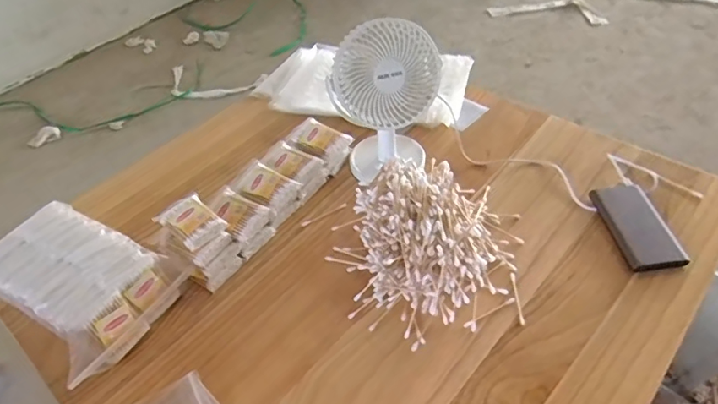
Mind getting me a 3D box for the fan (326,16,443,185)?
[{"bbox_3d":[0.042,-0.129,0.688,0.145,0.207,0.085,-21,47,-14],"label":"fan"}]

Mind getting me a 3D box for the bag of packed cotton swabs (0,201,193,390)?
[{"bbox_3d":[-0.342,0.093,0.603,0.215,0.071,0.161,19,51,23],"label":"bag of packed cotton swabs"}]

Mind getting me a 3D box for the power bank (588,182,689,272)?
[{"bbox_3d":[0.356,0.030,0.648,0.073,0.015,0.137,-9,46,-2],"label":"power bank"}]

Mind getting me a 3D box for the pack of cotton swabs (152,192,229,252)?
[{"bbox_3d":[-0.213,0.021,0.636,0.084,0.018,0.059,30,54,30],"label":"pack of cotton swabs"}]

